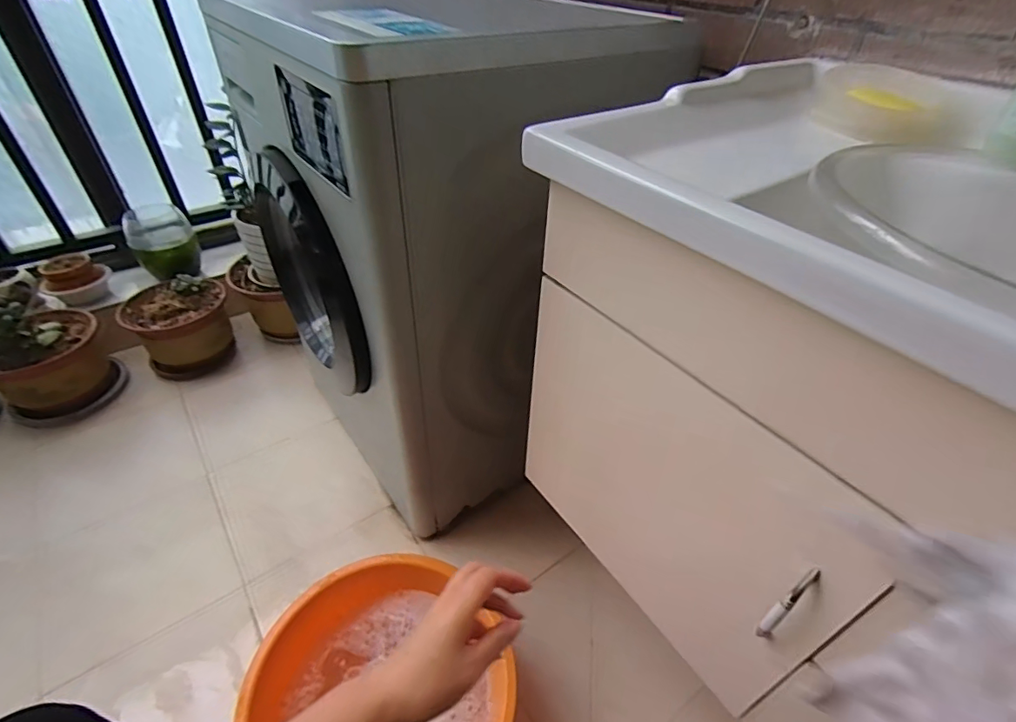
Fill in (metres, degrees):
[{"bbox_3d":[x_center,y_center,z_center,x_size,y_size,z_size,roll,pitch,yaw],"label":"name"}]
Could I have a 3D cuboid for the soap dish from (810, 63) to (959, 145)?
[{"bbox_3d":[0.410,-0.282,0.539,0.133,0.051,0.099,23,45,22],"label":"soap dish"}]

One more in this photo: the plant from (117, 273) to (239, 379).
[{"bbox_3d":[-0.851,-0.092,1.293,0.233,0.203,0.200,-27,49,-29],"label":"plant"}]

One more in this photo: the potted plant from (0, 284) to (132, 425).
[{"bbox_3d":[-1.104,-0.020,1.158,0.233,0.250,0.236,1,41,-1],"label":"potted plant"}]

